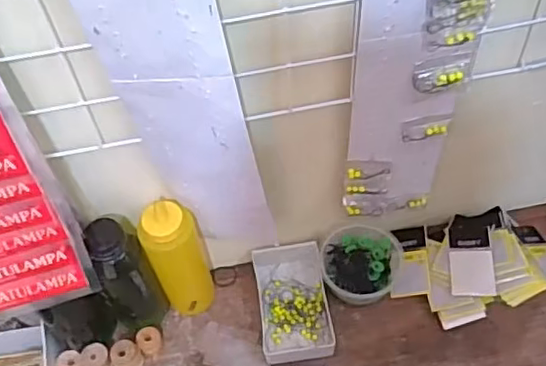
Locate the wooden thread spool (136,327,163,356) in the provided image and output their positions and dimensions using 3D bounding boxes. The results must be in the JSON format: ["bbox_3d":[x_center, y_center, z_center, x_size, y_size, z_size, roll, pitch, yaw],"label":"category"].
[{"bbox_3d":[-0.148,0.188,0.729,0.029,0.023,0.031,-2,55,3],"label":"wooden thread spool"}]

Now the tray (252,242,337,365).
[{"bbox_3d":[0.025,0.143,0.737,0.083,0.035,0.136,-8,55,-1],"label":"tray"}]

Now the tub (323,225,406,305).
[{"bbox_3d":[0.107,0.099,0.745,0.091,0.060,0.085,-2,55,3],"label":"tub"}]

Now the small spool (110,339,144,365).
[{"bbox_3d":[-0.171,0.204,0.709,0.031,0.037,0.030,-2,55,3],"label":"small spool"}]

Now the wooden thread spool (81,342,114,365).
[{"bbox_3d":[-0.204,0.211,0.707,0.035,0.037,0.037,-2,55,3],"label":"wooden thread spool"}]

